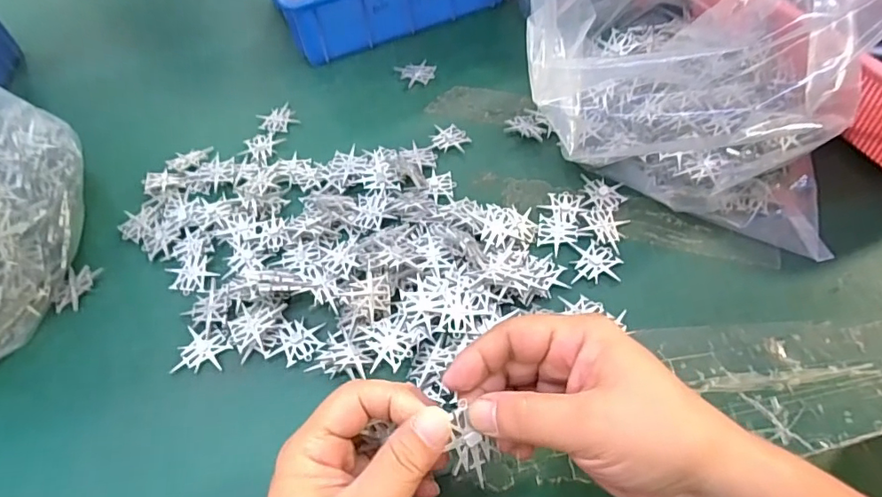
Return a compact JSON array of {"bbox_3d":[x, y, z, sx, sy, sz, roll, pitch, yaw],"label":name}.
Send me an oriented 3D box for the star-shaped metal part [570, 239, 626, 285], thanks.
[{"bbox_3d":[0.111,0.009,0.365,0.033,0.004,0.031,2,56,5],"label":"star-shaped metal part"}]

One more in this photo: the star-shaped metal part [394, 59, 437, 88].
[{"bbox_3d":[-0.022,-0.169,0.499,0.035,0.005,0.031,-24,58,-12],"label":"star-shaped metal part"}]

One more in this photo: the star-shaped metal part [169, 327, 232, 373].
[{"bbox_3d":[-0.160,0.069,0.347,0.033,0.005,0.030,0,56,4],"label":"star-shaped metal part"}]

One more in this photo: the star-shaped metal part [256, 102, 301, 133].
[{"bbox_3d":[-0.149,-0.119,0.473,0.032,0.004,0.031,-29,59,-15],"label":"star-shaped metal part"}]

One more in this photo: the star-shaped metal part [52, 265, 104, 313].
[{"bbox_3d":[-0.271,0.029,0.381,0.024,0.008,0.037,7,57,9],"label":"star-shaped metal part"}]

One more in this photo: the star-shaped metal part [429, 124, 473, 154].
[{"bbox_3d":[0.008,-0.096,0.447,0.034,0.005,0.032,4,56,6],"label":"star-shaped metal part"}]

